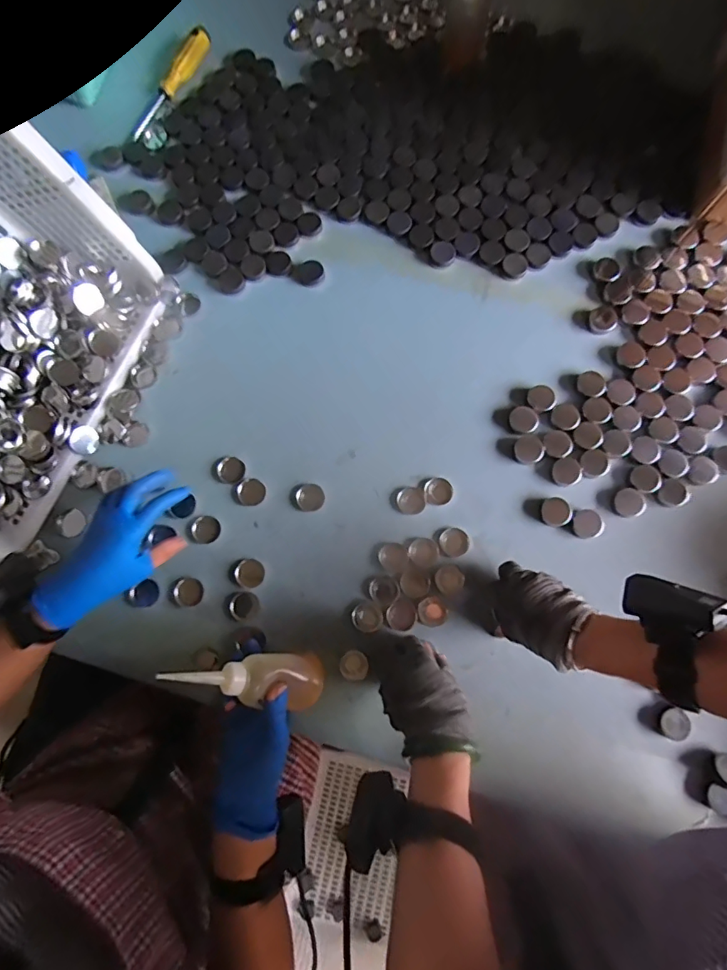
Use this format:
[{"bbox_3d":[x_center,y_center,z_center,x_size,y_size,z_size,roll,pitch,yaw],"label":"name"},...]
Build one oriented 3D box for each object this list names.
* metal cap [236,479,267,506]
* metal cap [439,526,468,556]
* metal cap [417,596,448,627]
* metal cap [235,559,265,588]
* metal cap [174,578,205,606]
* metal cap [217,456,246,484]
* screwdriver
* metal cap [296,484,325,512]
[{"bbox_3d":[-0.137,0.008,0.601,0.035,0.010,0.031,4,79,2],"label":"metal cap"},{"bbox_3d":[0.108,0.067,0.586,0.033,0.006,0.033,0,79,1],"label":"metal cap"},{"bbox_3d":[0.079,0.146,0.567,0.032,0.004,0.034,0,79,1],"label":"metal cap"},{"bbox_3d":[-0.134,0.104,0.583,0.031,0.010,0.033,0,79,1],"label":"metal cap"},{"bbox_3d":[-0.205,0.126,0.581,0.033,0.005,0.031,0,79,1],"label":"metal cap"},{"bbox_3d":[-0.162,-0.019,0.607,0.033,0.007,0.031,0,79,1],"label":"metal cap"},{"bbox_3d":[-0.280,-0.580,0.712,0.024,0.029,0.192,28,80,6],"label":"screwdriver"},{"bbox_3d":[-0.065,0.015,0.604,0.032,0.004,0.033,-35,80,-6],"label":"metal cap"}]

